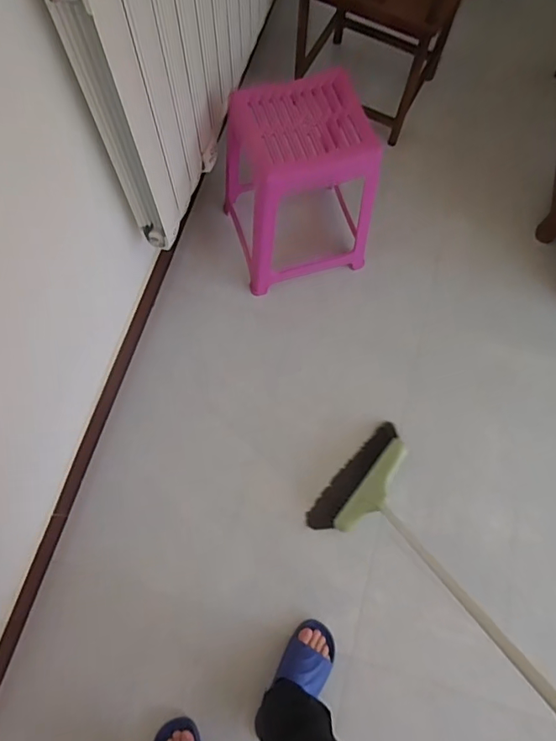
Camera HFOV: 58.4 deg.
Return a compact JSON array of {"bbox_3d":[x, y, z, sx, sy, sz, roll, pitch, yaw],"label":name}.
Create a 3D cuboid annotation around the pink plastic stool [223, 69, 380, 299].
[{"bbox_3d":[0.050,-0.486,1.351,0.331,0.480,0.318,-17,73,-7],"label":"pink plastic stool"}]

